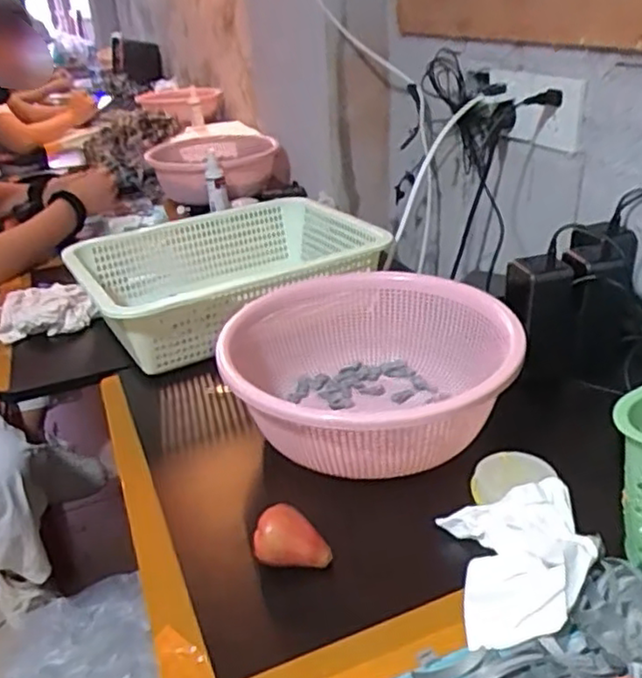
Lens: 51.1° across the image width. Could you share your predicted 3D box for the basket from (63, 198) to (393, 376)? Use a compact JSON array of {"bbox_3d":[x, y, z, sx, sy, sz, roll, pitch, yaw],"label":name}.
[{"bbox_3d":[-0.119,-0.107,0.943,0.439,0.095,0.297,-22,33,-30],"label":"basket"}]

